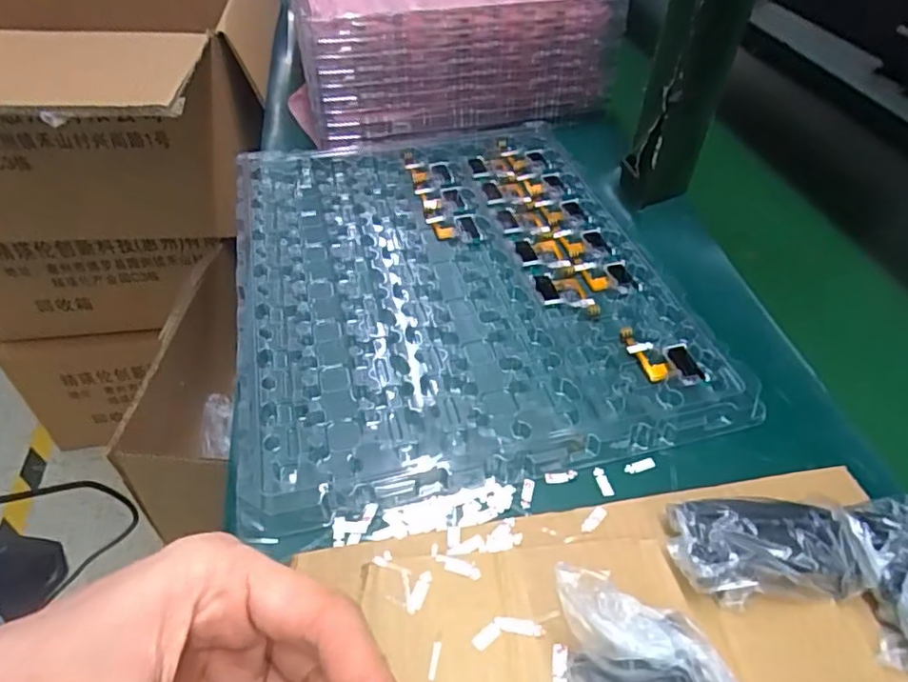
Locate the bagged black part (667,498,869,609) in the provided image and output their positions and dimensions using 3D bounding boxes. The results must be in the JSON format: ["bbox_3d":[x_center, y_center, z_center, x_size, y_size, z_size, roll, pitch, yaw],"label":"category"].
[{"bbox_3d":[0.142,0.095,0.276,0.079,0.024,0.043,0,45,-4],"label":"bagged black part"}]

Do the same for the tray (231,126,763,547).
[{"bbox_3d":[-0.008,-0.053,0.438,0.291,0.023,0.354,-9,47,-12],"label":"tray"}]

